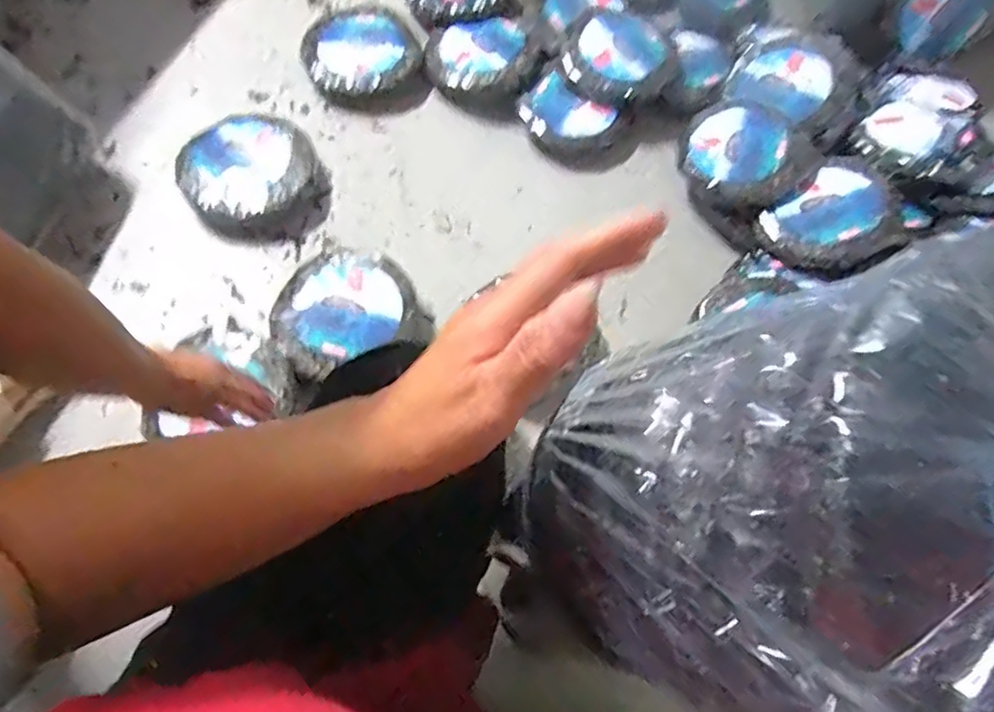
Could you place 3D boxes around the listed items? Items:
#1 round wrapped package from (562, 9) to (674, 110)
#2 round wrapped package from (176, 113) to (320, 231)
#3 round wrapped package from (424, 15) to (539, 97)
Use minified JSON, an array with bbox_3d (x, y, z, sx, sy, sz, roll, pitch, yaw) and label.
[{"bbox_3d":[0.208,-0.522,1.123,0.186,0.065,0.178,1,67,-3],"label":"round wrapped package"},{"bbox_3d":[-0.399,-0.294,1.011,0.194,0.062,0.192,1,67,-3],"label":"round wrapped package"},{"bbox_3d":[-0.028,-0.527,1.129,0.192,0.052,0.159,-14,69,-9],"label":"round wrapped package"}]

